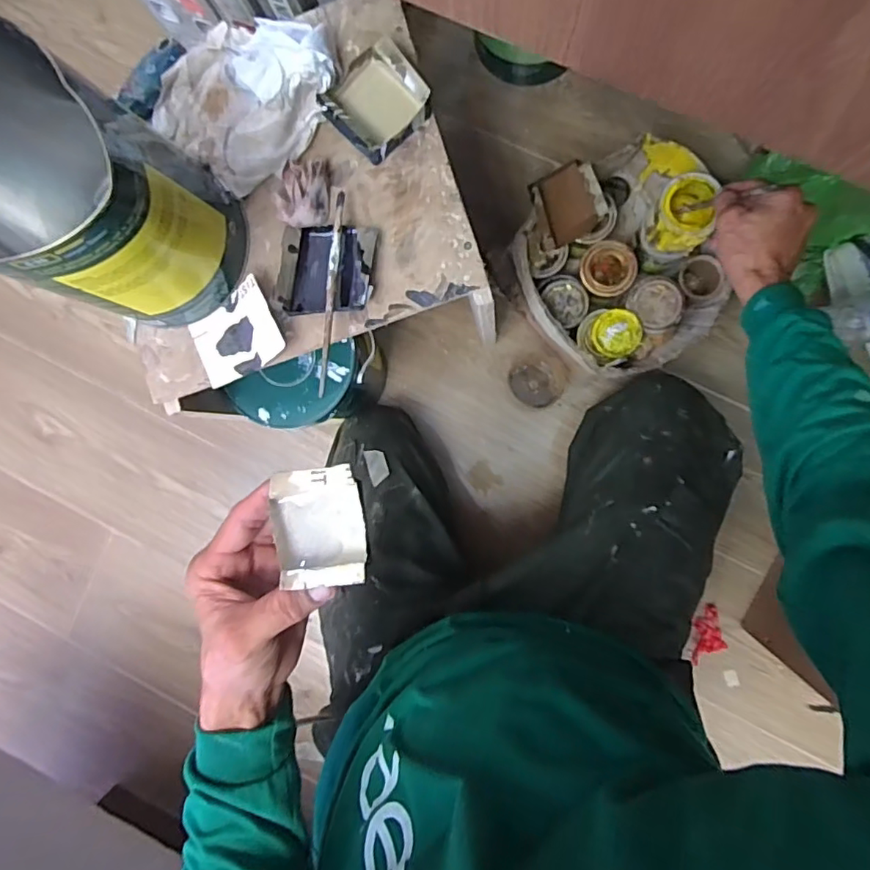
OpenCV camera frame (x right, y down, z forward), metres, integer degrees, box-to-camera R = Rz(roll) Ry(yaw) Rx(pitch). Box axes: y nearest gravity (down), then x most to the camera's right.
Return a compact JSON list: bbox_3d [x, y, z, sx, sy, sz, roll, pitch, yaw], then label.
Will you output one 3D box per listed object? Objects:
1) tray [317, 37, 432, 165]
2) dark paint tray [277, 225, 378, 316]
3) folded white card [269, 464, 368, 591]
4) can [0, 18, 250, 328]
[{"bbox_3d":[-0.056,-0.311,0.518,0.088,0.033,0.085,-43,86,6],"label":"tray"},{"bbox_3d":[-0.100,-0.157,0.524,0.083,0.032,0.083,4,92,6],"label":"dark paint tray"},{"bbox_3d":[-0.067,0.051,0.316,0.052,0.023,0.064,-9,90,7],"label":"folded white card"},{"bbox_3d":[-0.275,-0.183,0.400,0.170,0.299,0.161,0,91,7],"label":"can"}]

